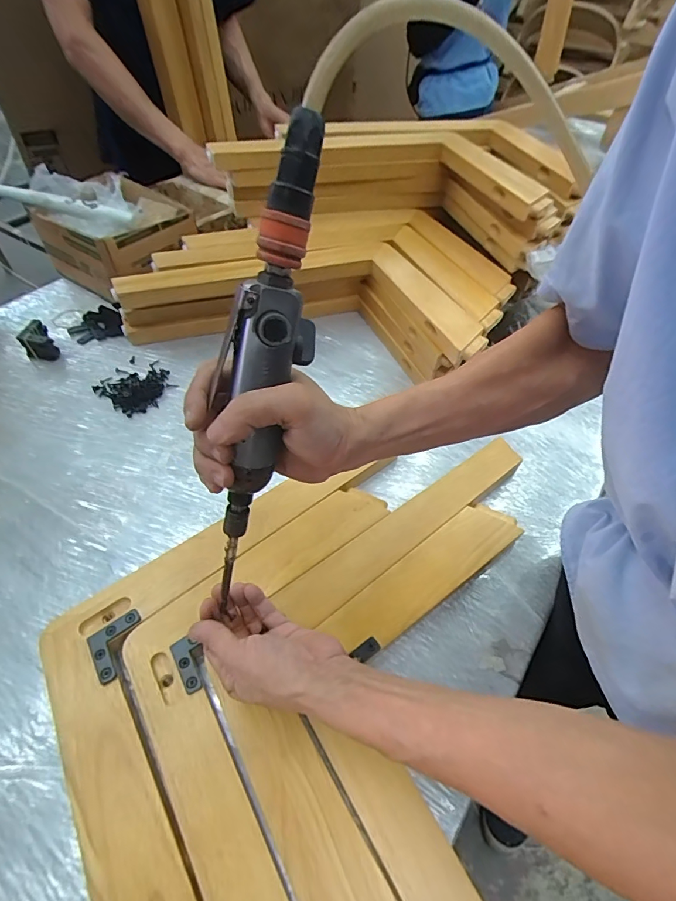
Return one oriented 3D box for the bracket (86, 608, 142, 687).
[{"bbox_3d":[-0.204,0.181,0.413,0.048,0.005,0.051,-27,58,-22],"label":"bracket"}]

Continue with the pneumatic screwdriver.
[{"bbox_3d":[-0.054,-0.034,0.289,0.047,0.305,0.040,20,25,13],"label":"pneumatic screwdriver"}]

